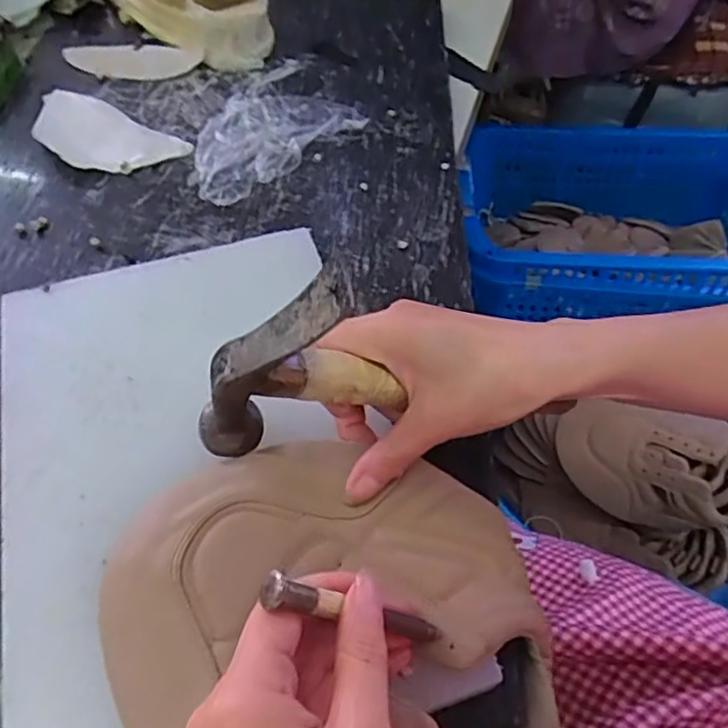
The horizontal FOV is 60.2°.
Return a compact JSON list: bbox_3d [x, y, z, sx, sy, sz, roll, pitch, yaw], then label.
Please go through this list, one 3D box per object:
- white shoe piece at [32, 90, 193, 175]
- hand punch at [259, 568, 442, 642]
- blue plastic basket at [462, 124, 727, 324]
[{"bbox_3d":[-0.221,-0.188,0.513,0.147,0.007,0.075,28,59,17],"label":"white shoe piece"},{"bbox_3d":[-0.002,0.095,0.240,0.086,0.008,0.011,30,48,-31],"label":"hand punch"},{"bbox_3d":[0.406,-0.226,1.003,0.505,0.217,0.381,3,53,1],"label":"blue plastic basket"}]

